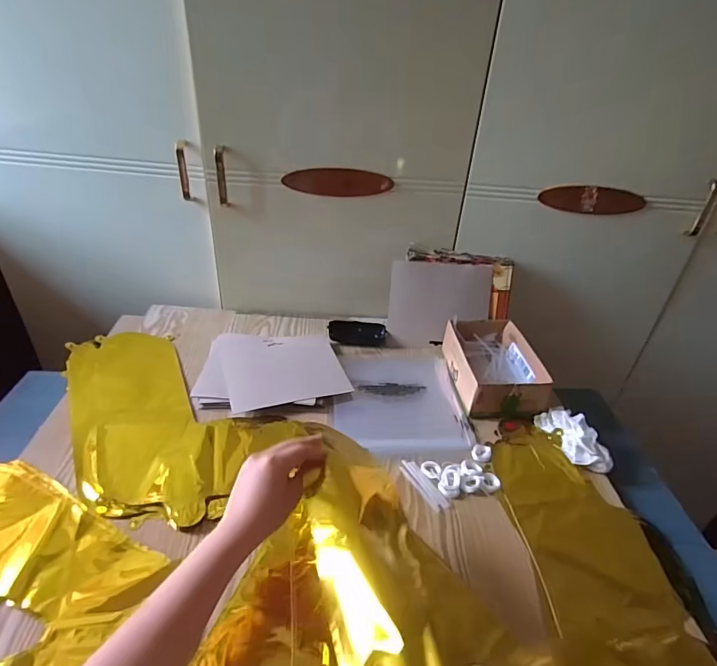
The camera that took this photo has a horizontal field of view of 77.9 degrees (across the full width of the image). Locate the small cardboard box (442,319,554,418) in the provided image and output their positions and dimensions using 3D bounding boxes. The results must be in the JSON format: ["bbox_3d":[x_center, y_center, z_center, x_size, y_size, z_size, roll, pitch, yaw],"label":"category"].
[{"bbox_3d":[0.226,0.056,0.750,0.132,0.068,0.183,-1,33,-8],"label":"small cardboard box"}]

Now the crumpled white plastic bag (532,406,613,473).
[{"bbox_3d":[0.318,0.150,0.652,0.064,0.031,0.116,-8,35,-17],"label":"crumpled white plastic bag"}]

